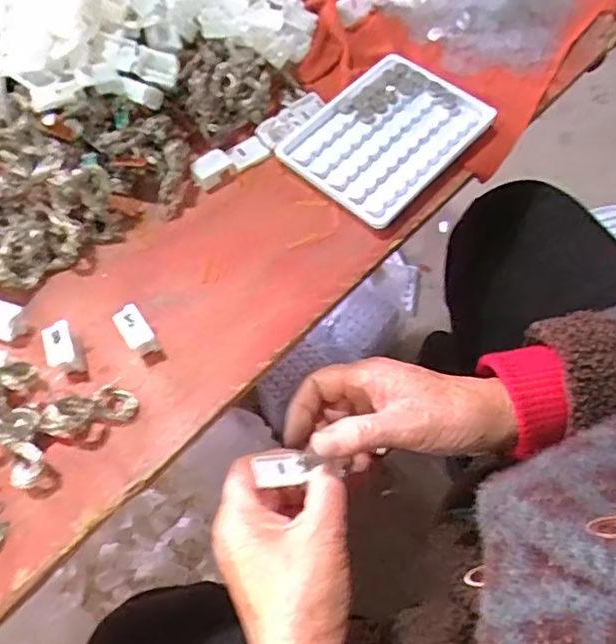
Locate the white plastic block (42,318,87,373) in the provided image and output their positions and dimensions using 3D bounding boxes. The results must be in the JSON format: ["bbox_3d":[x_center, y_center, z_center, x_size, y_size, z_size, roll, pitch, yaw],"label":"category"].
[{"bbox_3d":[-0.141,0.016,0.352,0.016,0.019,0.027,-21,65,-9],"label":"white plastic block"}]

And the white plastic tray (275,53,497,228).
[{"bbox_3d":[0.054,-0.130,0.419,0.093,0.018,0.127,40,70,18],"label":"white plastic tray"}]

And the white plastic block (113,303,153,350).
[{"bbox_3d":[-0.101,0.005,0.356,0.016,0.019,0.025,-32,67,-14],"label":"white plastic block"}]

